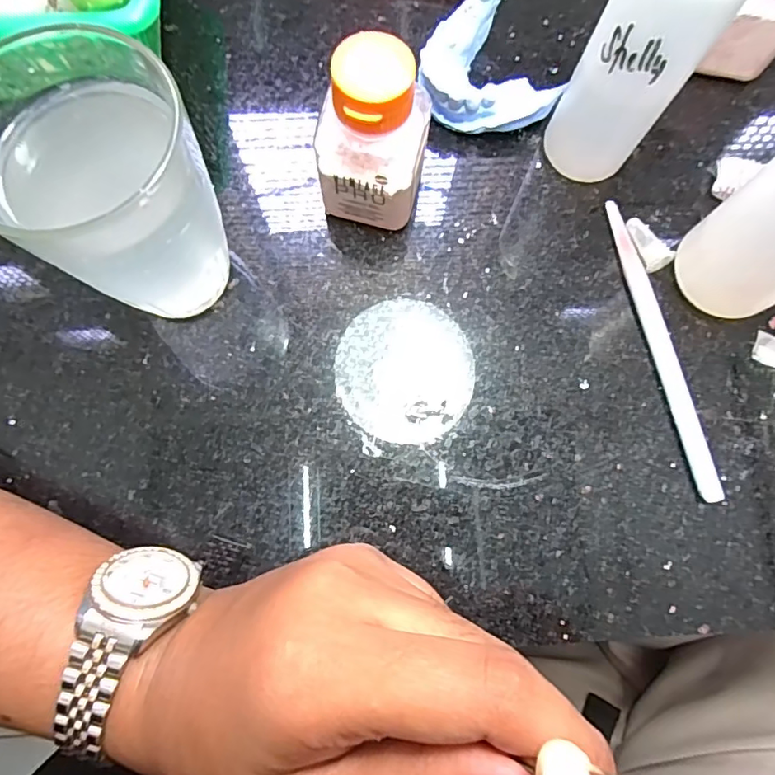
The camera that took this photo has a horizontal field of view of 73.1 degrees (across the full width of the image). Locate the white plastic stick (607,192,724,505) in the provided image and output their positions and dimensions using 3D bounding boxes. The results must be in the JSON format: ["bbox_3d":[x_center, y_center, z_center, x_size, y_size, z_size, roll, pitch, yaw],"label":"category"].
[{"bbox_3d":[0.120,-0.019,0.230,0.009,0.004,0.137,-12,79,-3],"label":"white plastic stick"}]

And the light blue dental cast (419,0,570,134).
[{"bbox_3d":[0.052,-0.152,0.249,0.064,0.021,0.066,27,79,4],"label":"light blue dental cast"}]

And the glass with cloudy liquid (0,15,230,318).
[{"bbox_3d":[-0.093,-0.063,0.188,0.064,0.094,0.069,-36,81,-8],"label":"glass with cloudy liquid"}]

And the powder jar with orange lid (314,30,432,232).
[{"bbox_3d":[-0.006,-0.096,0.209,0.041,0.071,0.034,12,79,1],"label":"powder jar with orange lid"}]

